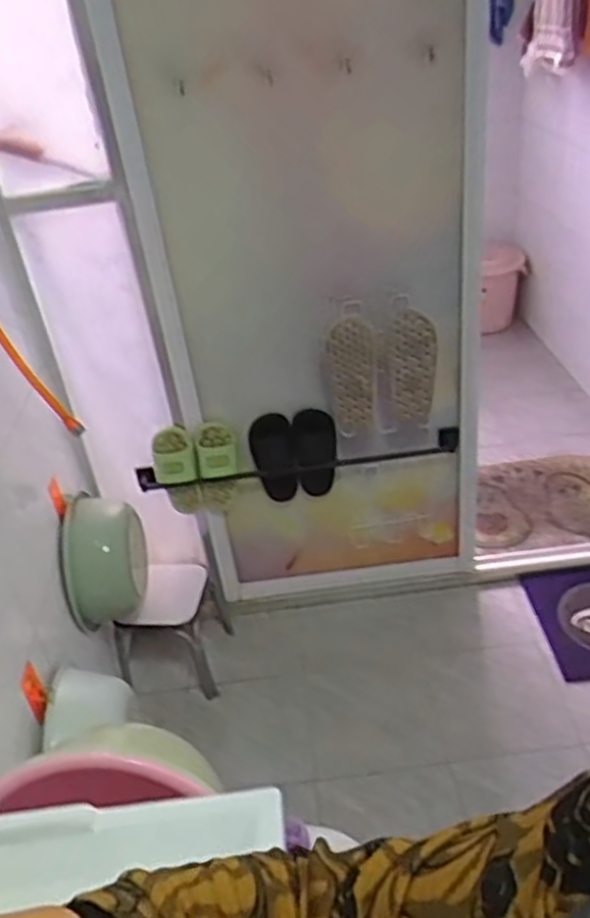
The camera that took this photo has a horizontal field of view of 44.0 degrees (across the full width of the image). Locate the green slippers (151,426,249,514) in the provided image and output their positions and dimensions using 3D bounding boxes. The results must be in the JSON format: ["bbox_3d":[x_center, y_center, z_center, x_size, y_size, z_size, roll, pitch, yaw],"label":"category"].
[{"bbox_3d":[-0.233,0.037,1.815,0.208,0.237,0.088,-13,34,-8],"label":"green slippers"}]

